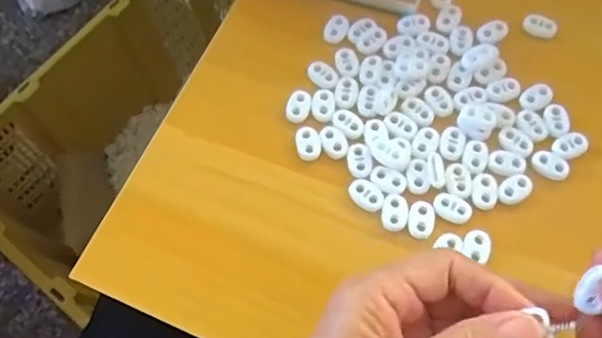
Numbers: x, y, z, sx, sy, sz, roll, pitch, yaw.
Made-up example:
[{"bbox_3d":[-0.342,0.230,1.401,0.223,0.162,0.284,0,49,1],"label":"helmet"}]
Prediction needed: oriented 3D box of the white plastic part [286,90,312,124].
[{"bbox_3d":[-0.001,-0.040,0.376,0.015,0.004,0.023,10,68,6],"label":"white plastic part"}]

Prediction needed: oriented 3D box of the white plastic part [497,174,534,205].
[{"bbox_3d":[0.128,0.012,0.349,0.023,0.004,0.014,-35,70,-12],"label":"white plastic part"}]

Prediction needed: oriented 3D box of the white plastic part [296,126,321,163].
[{"bbox_3d":[0.005,-0.016,0.366,0.015,0.005,0.022,-15,67,-4],"label":"white plastic part"}]

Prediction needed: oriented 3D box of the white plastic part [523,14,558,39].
[{"bbox_3d":[0.164,-0.098,0.400,0.022,0.011,0.010,22,70,11],"label":"white plastic part"}]

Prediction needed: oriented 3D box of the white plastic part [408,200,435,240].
[{"bbox_3d":[0.071,0.029,0.342,0.015,0.004,0.023,12,68,7],"label":"white plastic part"}]

